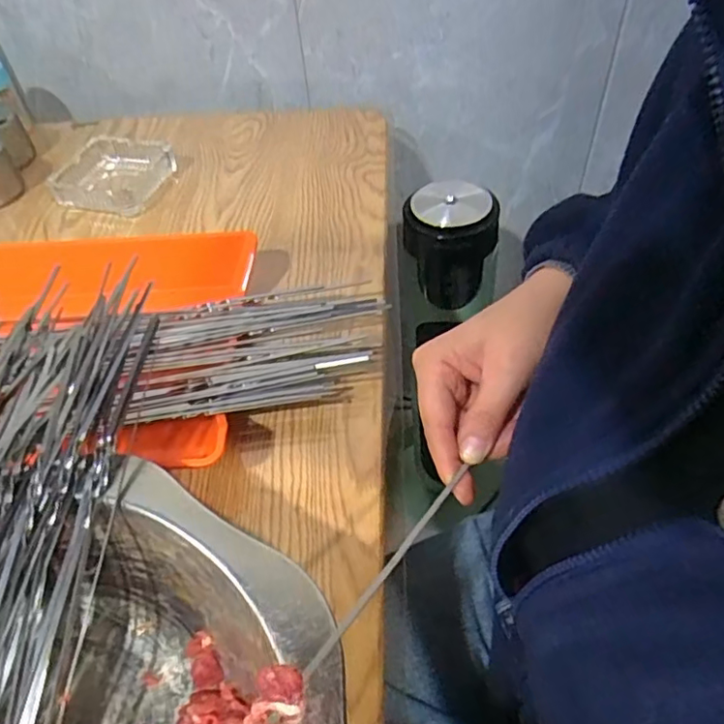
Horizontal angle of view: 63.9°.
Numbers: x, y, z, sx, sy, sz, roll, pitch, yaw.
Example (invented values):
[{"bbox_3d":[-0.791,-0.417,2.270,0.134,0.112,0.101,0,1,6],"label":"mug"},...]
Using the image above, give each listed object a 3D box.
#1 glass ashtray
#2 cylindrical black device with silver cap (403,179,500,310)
[{"bbox_3d":[-0.281,-0.212,0.656,0.107,0.037,0.116,12,52,15],"label":"glass ashtray"},{"bbox_3d":[0.113,-0.153,0.761,0.113,0.141,0.099,3,50,8],"label":"cylindrical black device with silver cap"}]

